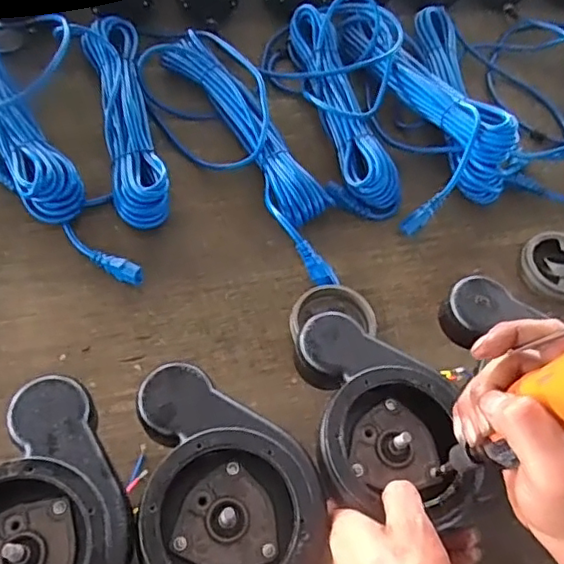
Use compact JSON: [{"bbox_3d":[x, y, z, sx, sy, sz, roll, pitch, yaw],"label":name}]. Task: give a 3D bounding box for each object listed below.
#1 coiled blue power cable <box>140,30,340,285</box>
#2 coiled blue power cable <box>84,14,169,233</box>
[{"bbox_3d":[-0.052,-0.167,0.741,0.141,0.056,0.433,-22,62,-17],"label":"coiled blue power cable"},{"bbox_3d":[-0.201,-0.211,0.758,0.072,0.049,0.338,-12,60,-12],"label":"coiled blue power cable"}]

